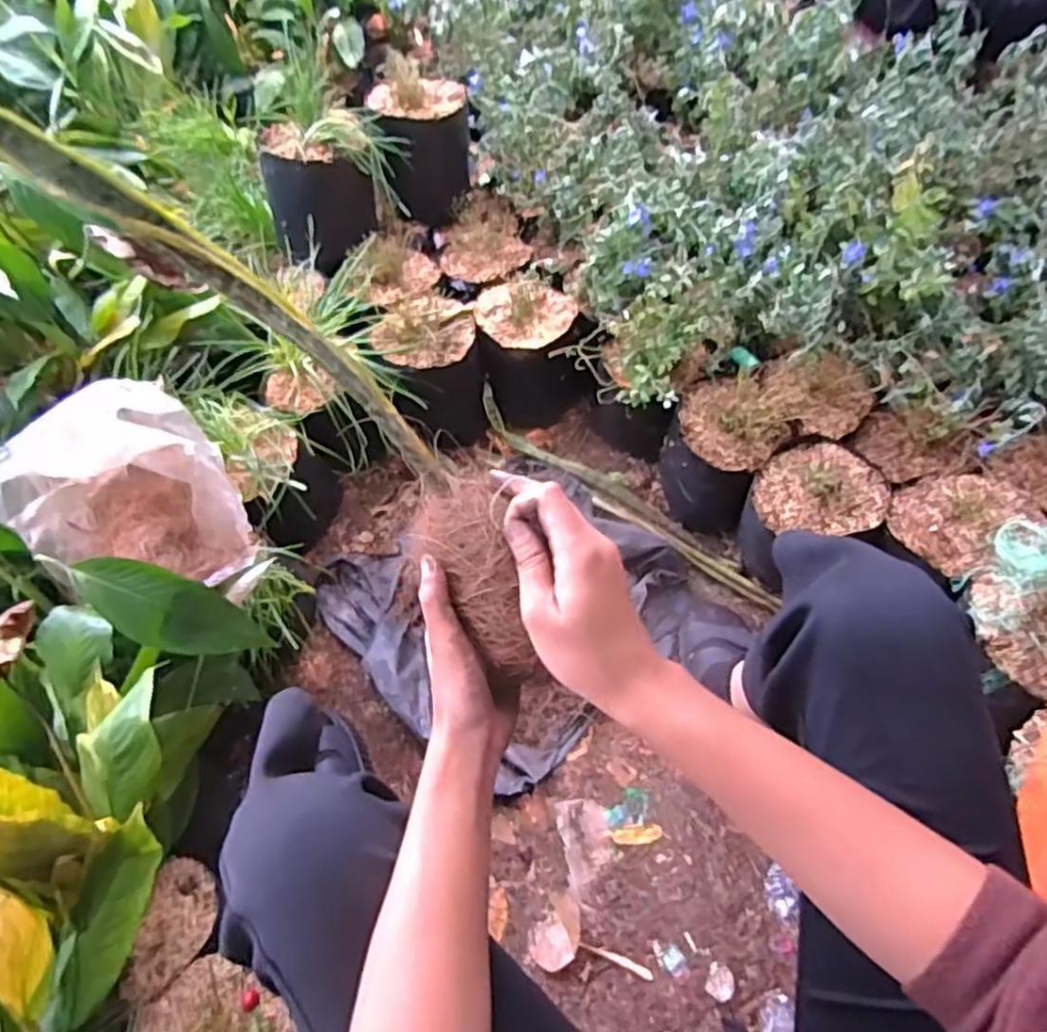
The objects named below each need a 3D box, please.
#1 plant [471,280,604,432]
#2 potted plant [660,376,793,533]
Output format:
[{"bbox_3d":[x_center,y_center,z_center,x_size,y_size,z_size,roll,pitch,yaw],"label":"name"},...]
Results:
[{"bbox_3d":[0.016,-0.244,1.096,0.161,0.216,0.125,-11,58,-4],"label":"plant"},{"bbox_3d":[0.263,-0.087,0.943,0.139,0.181,0.145,-1,58,2],"label":"potted plant"}]

